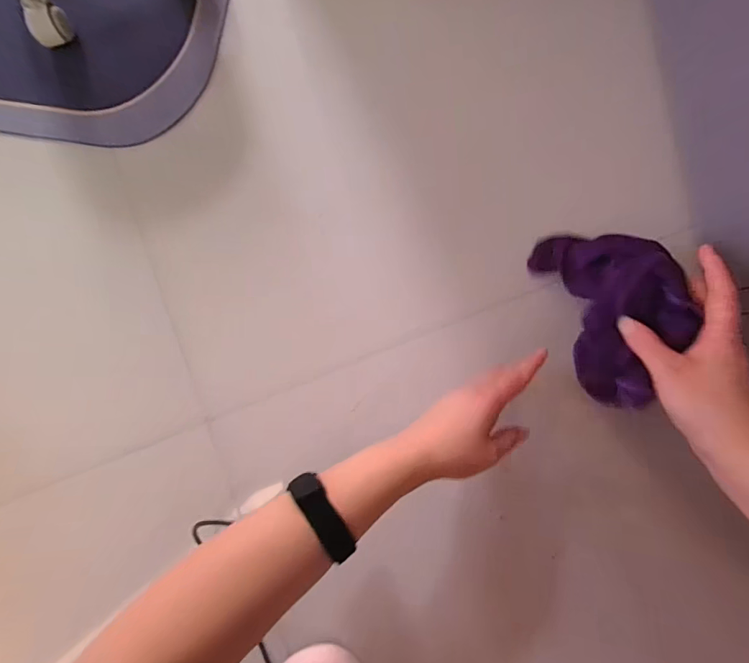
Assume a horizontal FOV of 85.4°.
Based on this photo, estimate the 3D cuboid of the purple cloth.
[{"bbox_3d":[0.239,-0.026,0.388,0.091,0.112,0.172,-18,85,3],"label":"purple cloth"}]

